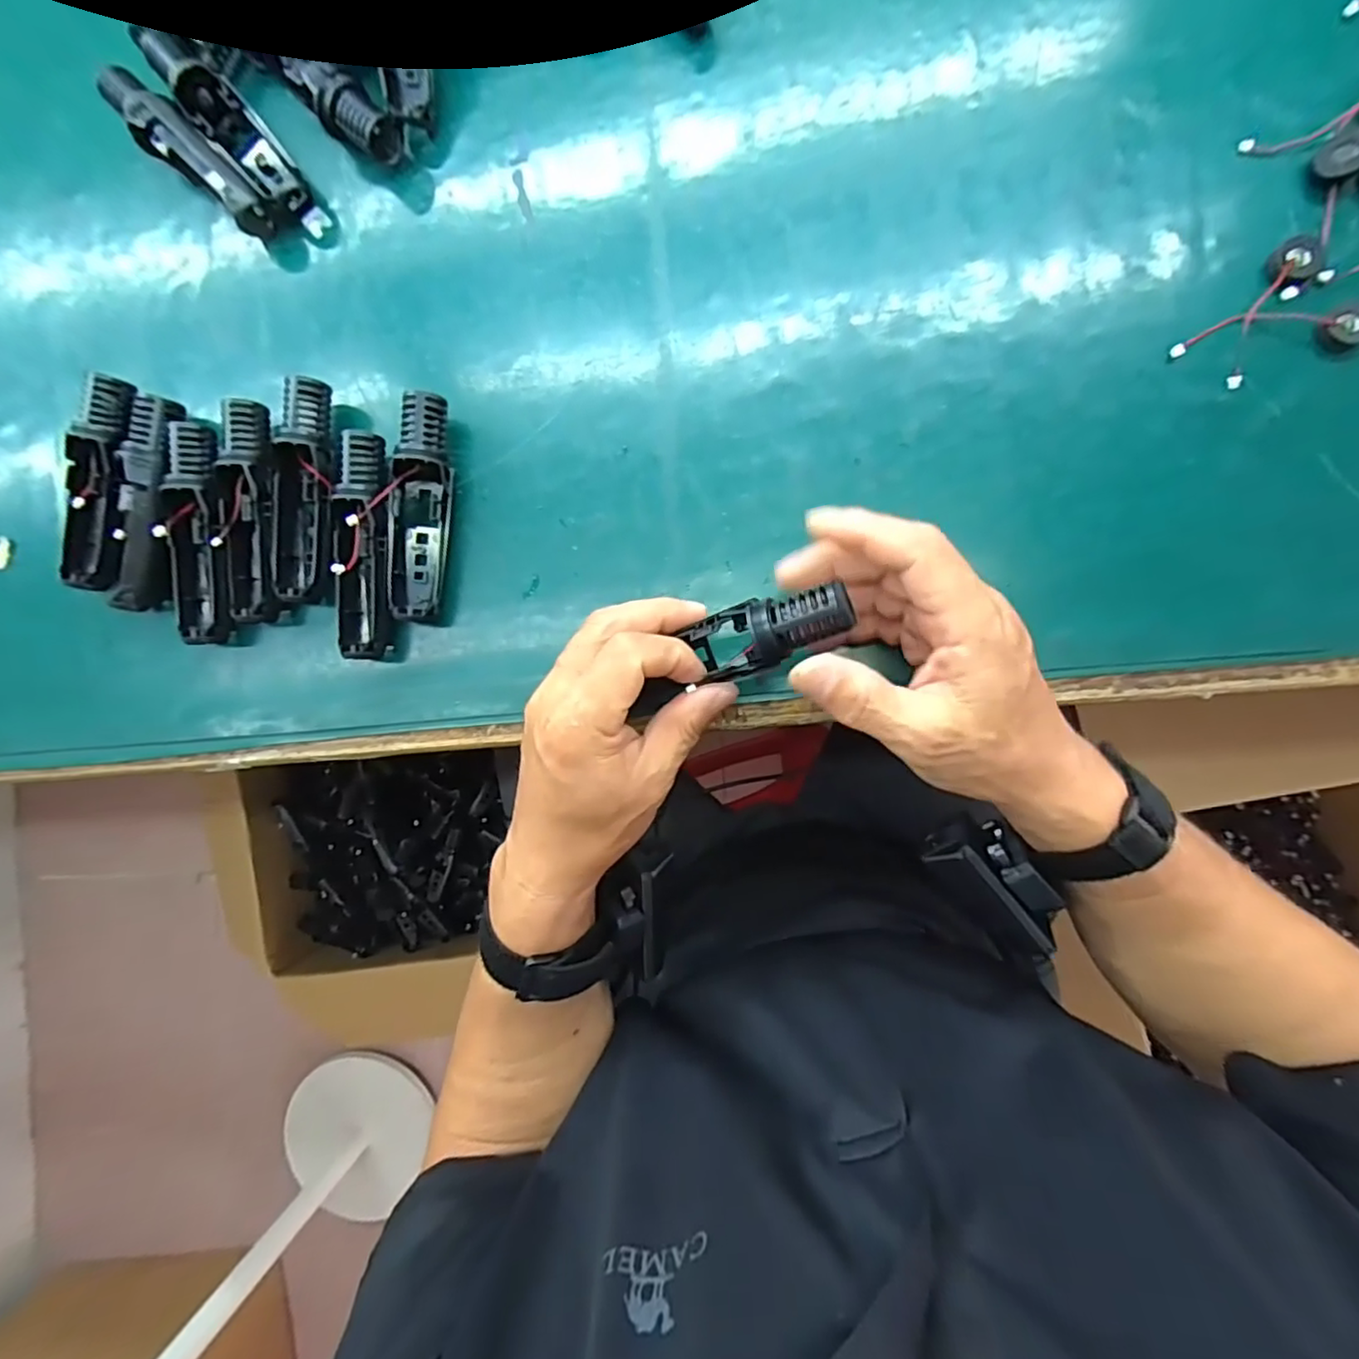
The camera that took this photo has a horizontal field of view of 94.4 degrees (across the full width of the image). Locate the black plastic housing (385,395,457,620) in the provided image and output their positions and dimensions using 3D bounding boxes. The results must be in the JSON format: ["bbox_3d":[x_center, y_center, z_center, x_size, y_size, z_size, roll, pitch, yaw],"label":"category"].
[{"bbox_3d":[-0.144,-0.093,0.348,0.028,0.031,0.119,6,90,7],"label":"black plastic housing"}]

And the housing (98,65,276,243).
[{"bbox_3d":[-0.288,-0.308,0.367,0.117,0.032,0.027,44,94,6],"label":"housing"}]

